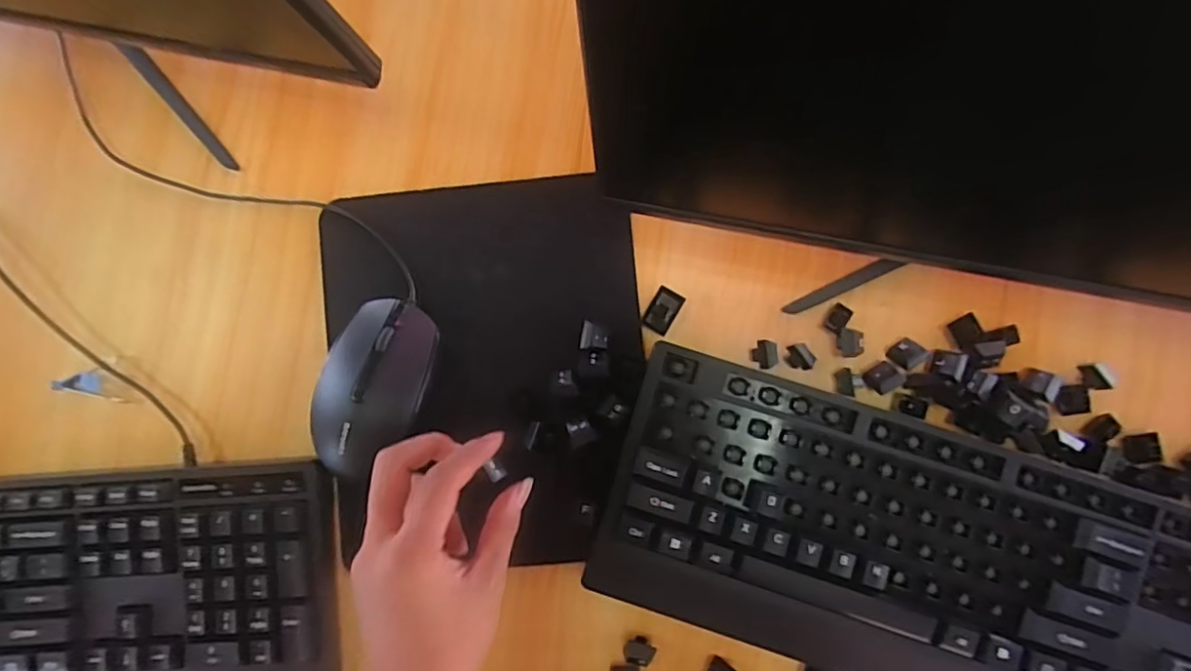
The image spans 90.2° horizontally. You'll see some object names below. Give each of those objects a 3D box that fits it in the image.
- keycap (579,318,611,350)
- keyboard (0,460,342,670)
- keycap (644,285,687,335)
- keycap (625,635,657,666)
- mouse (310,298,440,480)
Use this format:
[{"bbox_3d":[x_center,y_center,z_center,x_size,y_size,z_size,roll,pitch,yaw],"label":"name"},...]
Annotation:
[{"bbox_3d":[0.000,0.000,0.364,0.018,0.012,0.017,6,88,3],"label":"keycap"},{"bbox_3d":[-0.369,0.165,0.366,0.430,0.032,0.147,-5,87,2],"label":"keyboard"},{"bbox_3d":[0.042,-0.015,0.367,0.017,0.010,0.029,31,89,4],"label":"keycap"},{"bbox_3d":[0.027,0.190,0.357,0.017,0.010,0.014,12,88,3],"label":"keycap"},{"bbox_3d":[-0.132,0.031,0.357,0.060,0.035,0.103,17,88,3],"label":"mouse"}]

